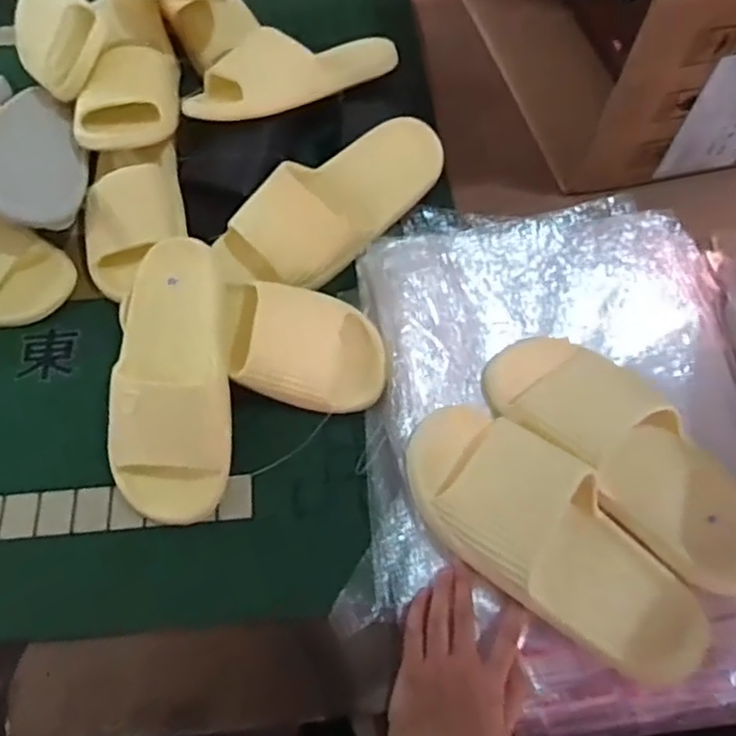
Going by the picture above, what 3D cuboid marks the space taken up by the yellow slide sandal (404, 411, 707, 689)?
[{"bbox_3d":[0.145,0.134,0.516,0.265,0.066,0.112,34,67,15],"label":"yellow slide sandal"}]

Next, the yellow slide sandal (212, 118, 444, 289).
[{"bbox_3d":[-0.038,-0.161,0.664,0.265,0.071,0.112,-33,98,-9],"label":"yellow slide sandal"}]

